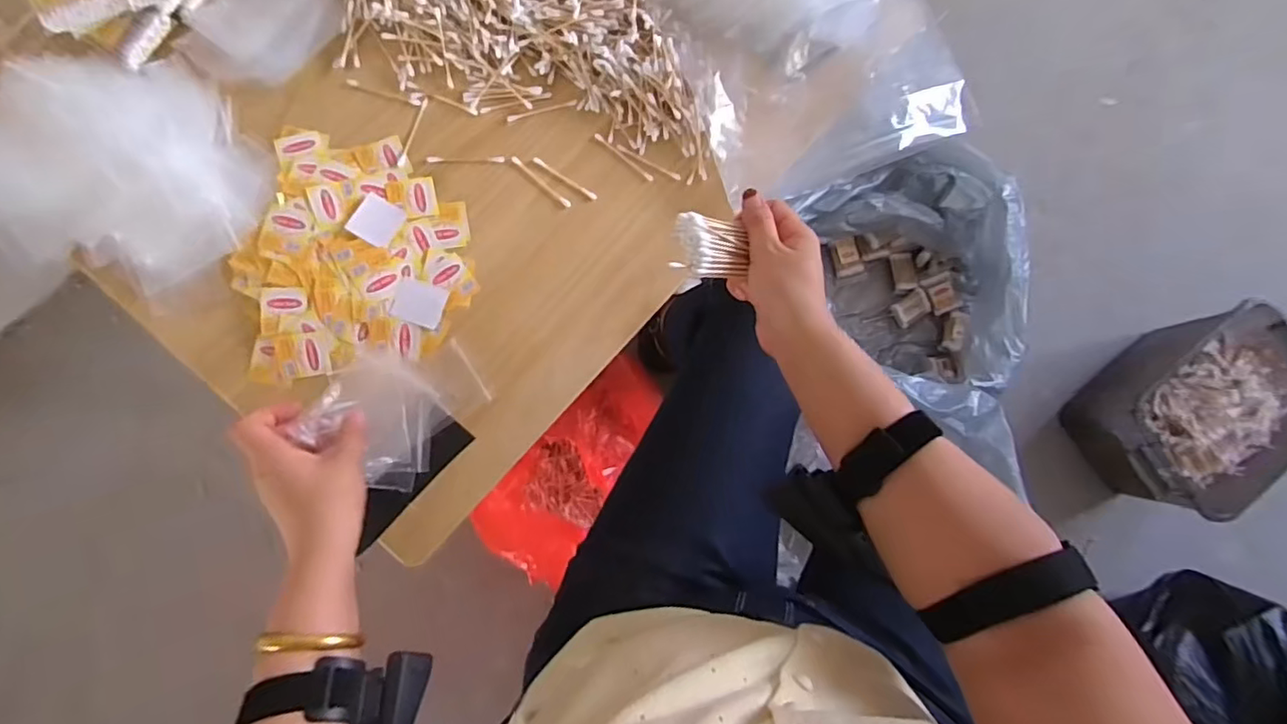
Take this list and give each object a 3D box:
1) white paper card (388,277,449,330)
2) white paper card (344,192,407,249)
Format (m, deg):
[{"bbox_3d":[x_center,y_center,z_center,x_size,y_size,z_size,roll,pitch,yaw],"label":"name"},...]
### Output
[{"bbox_3d":[-0.207,-0.054,0.539,0.046,0.004,0.038,15,82,-4],"label":"white paper card"},{"bbox_3d":[-0.244,-0.130,0.534,0.040,0.004,0.041,27,75,-5],"label":"white paper card"}]

